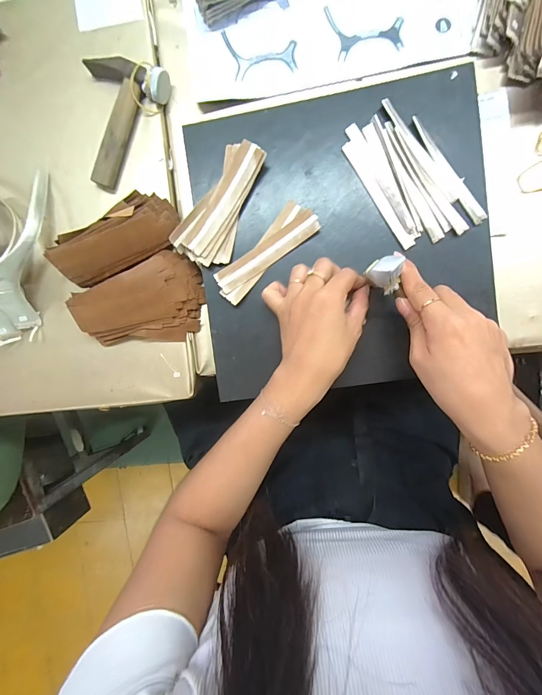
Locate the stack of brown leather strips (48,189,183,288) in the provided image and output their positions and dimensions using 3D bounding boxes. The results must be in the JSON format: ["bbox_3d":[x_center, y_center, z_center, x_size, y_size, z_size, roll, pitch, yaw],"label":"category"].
[{"bbox_3d":[-0.168,-0.116,0.349,0.136,0.054,0.064,-33,90,6],"label":"stack of brown leather strips"}]

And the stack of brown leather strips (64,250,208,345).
[{"bbox_3d":[-0.142,-0.041,0.355,0.141,0.046,0.084,-24,91,6],"label":"stack of brown leather strips"}]

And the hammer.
[{"bbox_3d":[-0.174,-0.246,0.355,0.086,0.025,0.128,20,95,3],"label":"hammer"}]

